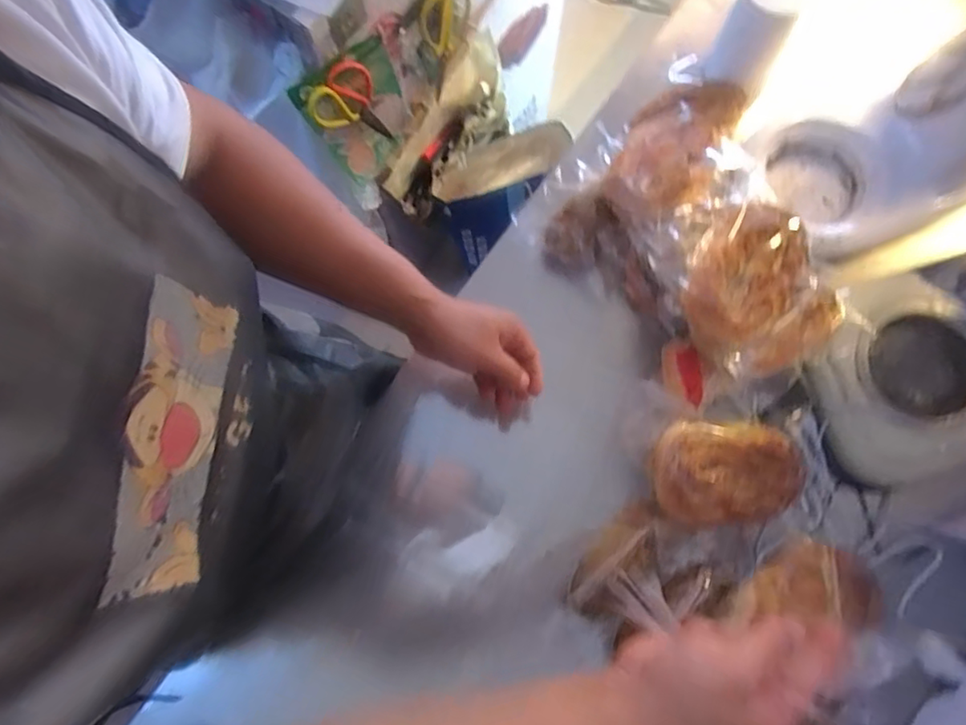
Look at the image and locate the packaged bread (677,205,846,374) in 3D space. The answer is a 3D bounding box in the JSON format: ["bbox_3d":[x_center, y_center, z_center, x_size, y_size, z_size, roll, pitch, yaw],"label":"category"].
[{"bbox_3d":[0.273,-0.067,0.587,0.152,0.050,0.156,0,77,2],"label":"packaged bread"}]

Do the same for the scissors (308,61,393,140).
[{"bbox_3d":[-0.190,-0.386,0.898,0.100,0.185,0.017,-38,78,16],"label":"scissors"}]

